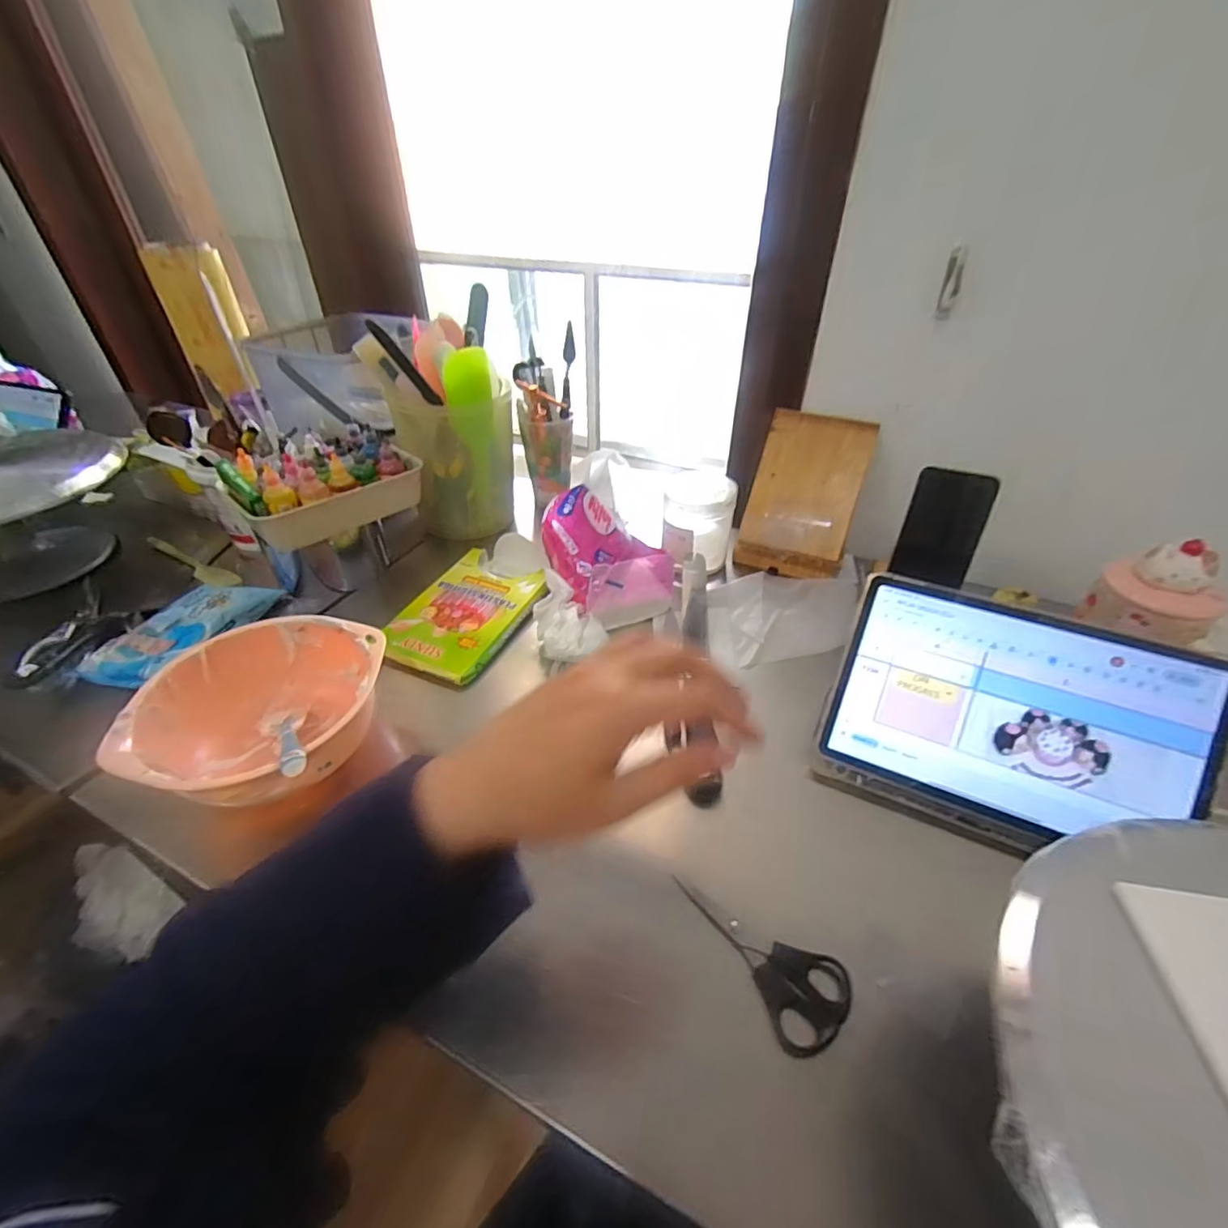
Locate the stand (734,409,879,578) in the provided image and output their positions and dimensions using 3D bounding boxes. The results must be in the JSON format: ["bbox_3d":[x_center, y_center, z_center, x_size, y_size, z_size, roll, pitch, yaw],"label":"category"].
[{"bbox_3d":[0.241,-0.150,0.689,0.128,0.164,0.124,16,42,18],"label":"stand"}]

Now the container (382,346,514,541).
[{"bbox_3d":[-0.207,-0.221,0.734,0.119,0.252,0.118,5,39,6],"label":"container"}]

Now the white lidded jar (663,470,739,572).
[{"bbox_3d":[0.105,-0.112,0.683,0.085,0.106,0.085,0,39,0],"label":"white lidded jar"}]

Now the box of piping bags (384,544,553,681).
[{"bbox_3d":[-0.173,-0.005,0.629,0.131,0.020,0.192,17,42,19],"label":"box of piping bags"}]

